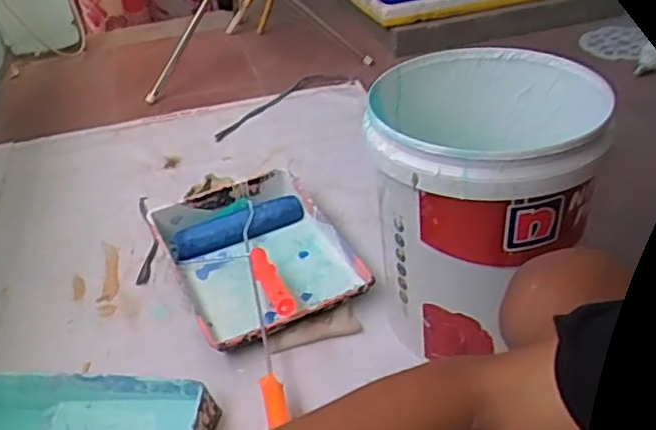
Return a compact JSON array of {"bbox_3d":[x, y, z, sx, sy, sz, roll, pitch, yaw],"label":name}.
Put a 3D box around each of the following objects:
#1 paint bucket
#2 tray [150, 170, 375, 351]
[{"bbox_3d":[0.199,-0.010,0.903,0.265,0.344,0.276,-3,35,2],"label":"paint bucket"},{"bbox_3d":[-0.122,0.060,1.109,0.275,0.070,0.359,-18,39,-18],"label":"tray"}]

